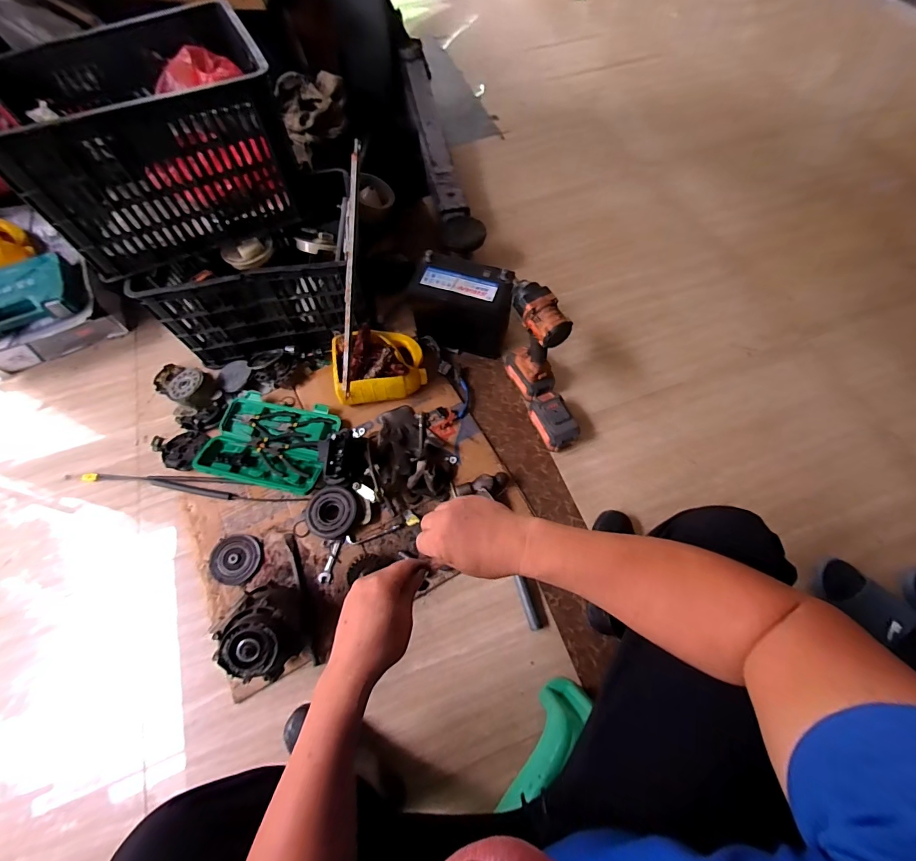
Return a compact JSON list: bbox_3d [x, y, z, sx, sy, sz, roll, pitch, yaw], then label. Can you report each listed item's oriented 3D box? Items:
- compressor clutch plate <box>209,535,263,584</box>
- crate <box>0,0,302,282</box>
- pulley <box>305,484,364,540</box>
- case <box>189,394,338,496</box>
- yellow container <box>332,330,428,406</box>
[{"bbox_3d":[-0.493,0.284,0.898,0.106,0.015,0.101,-1,66,2],"label":"compressor clutch plate"},{"bbox_3d":[-0.649,-0.643,0.879,0.496,0.266,0.429,-25,67,-10],"label":"crate"},{"bbox_3d":[-0.281,0.186,0.920,0.112,0.045,0.112,-1,66,2],"label":"pulley"},{"bbox_3d":[-0.454,0.025,0.988,0.304,0.036,0.227,12,67,8],"label":"case"},{"bbox_3d":[-0.196,-0.163,1.007,0.215,0.108,0.190,-11,66,-2],"label":"yellow container"}]

